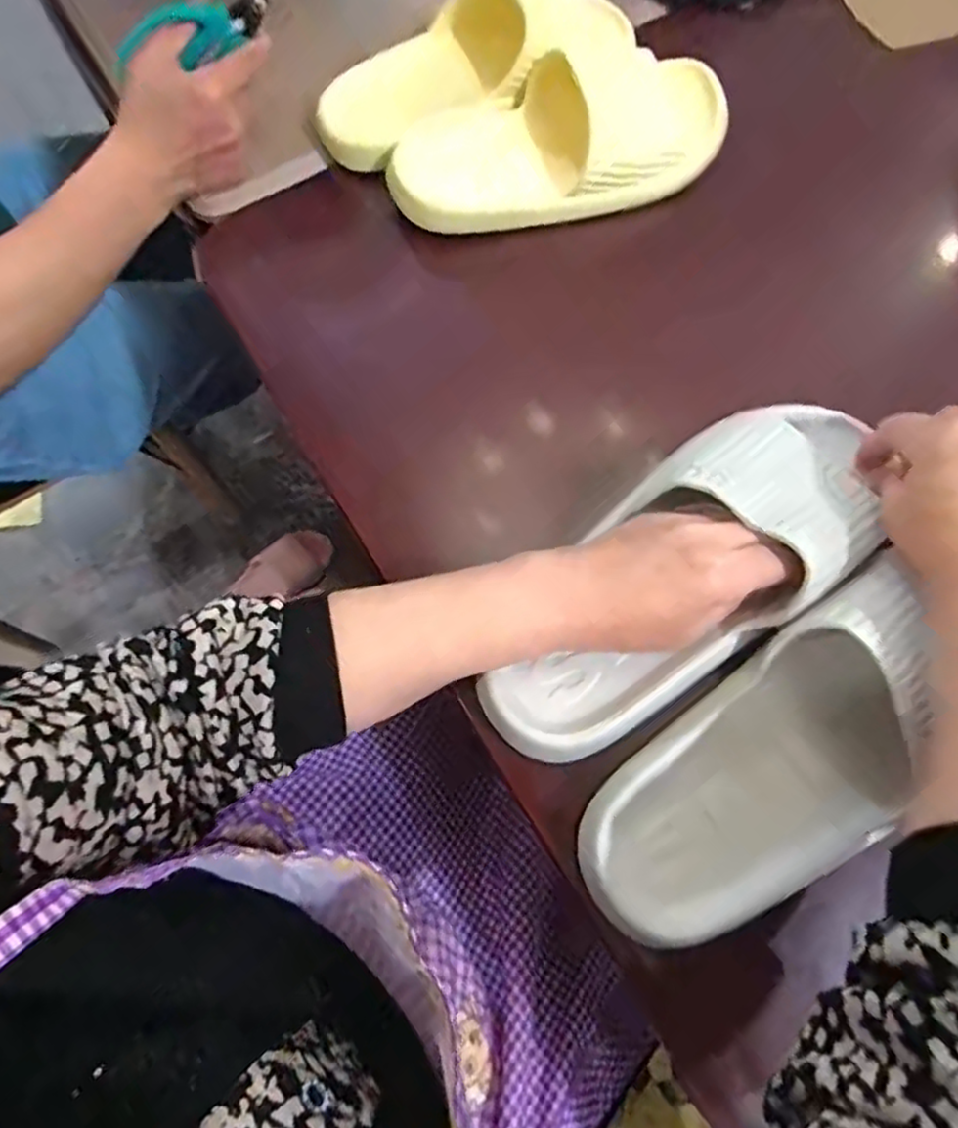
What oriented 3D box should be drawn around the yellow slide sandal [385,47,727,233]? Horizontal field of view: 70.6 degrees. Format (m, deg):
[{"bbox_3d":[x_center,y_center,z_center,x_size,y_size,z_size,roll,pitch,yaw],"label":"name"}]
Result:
[{"bbox_3d":[0.070,-0.304,0.492,0.228,0.077,0.105,-19,74,-5],"label":"yellow slide sandal"}]

